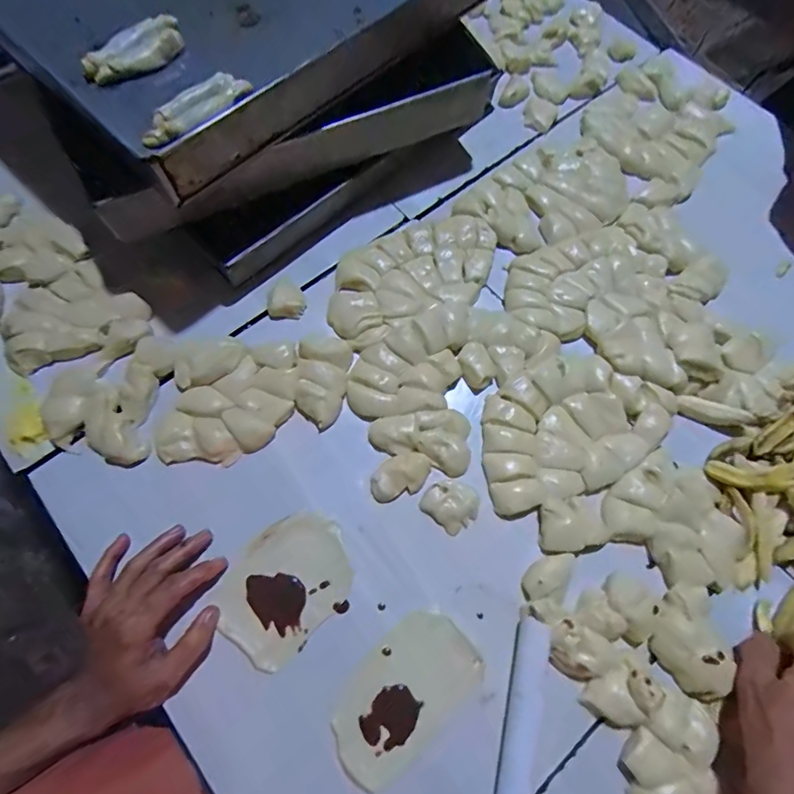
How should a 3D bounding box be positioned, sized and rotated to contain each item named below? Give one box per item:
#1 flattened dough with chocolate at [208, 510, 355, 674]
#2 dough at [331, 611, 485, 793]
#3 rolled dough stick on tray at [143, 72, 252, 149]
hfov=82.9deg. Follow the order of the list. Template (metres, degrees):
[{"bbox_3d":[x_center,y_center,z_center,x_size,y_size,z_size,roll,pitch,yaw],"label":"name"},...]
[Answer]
[{"bbox_3d":[-0.099,0.169,0.407,0.121,0.012,0.097,-38,75,-12],"label":"flattened dough with chocolate"},{"bbox_3d":[0.006,0.252,0.382,0.136,0.004,0.080,-41,75,-13],"label":"dough"},{"bbox_3d":[-0.196,-0.285,0.439,0.021,0.031,0.120,42,76,13],"label":"rolled dough stick on tray"}]

